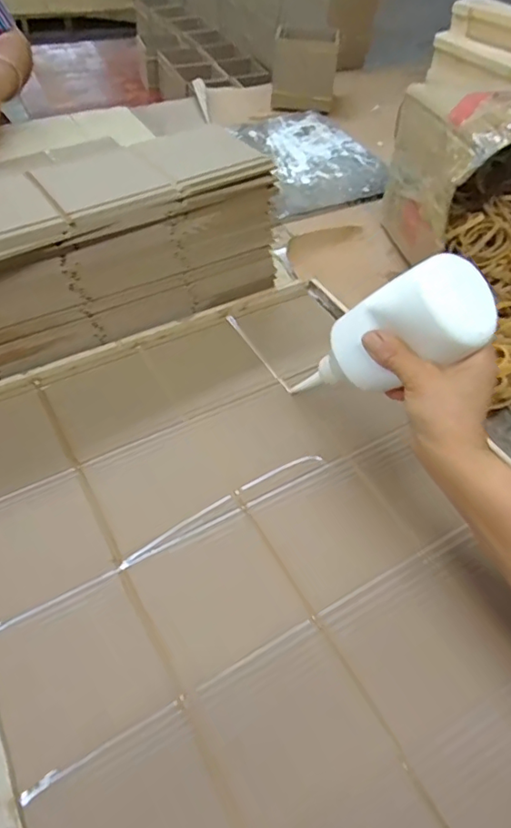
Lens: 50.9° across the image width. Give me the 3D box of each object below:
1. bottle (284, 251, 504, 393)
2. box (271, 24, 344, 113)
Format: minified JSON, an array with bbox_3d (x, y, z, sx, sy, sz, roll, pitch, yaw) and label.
[{"bbox_3d":[0.100,-0.059,0.407,0.062,0.144,0.056,36,42,-31],"label":"bottle"},{"bbox_3d":[0.088,-0.614,0.965,0.116,0.117,0.048,5,51,0],"label":"box"}]

